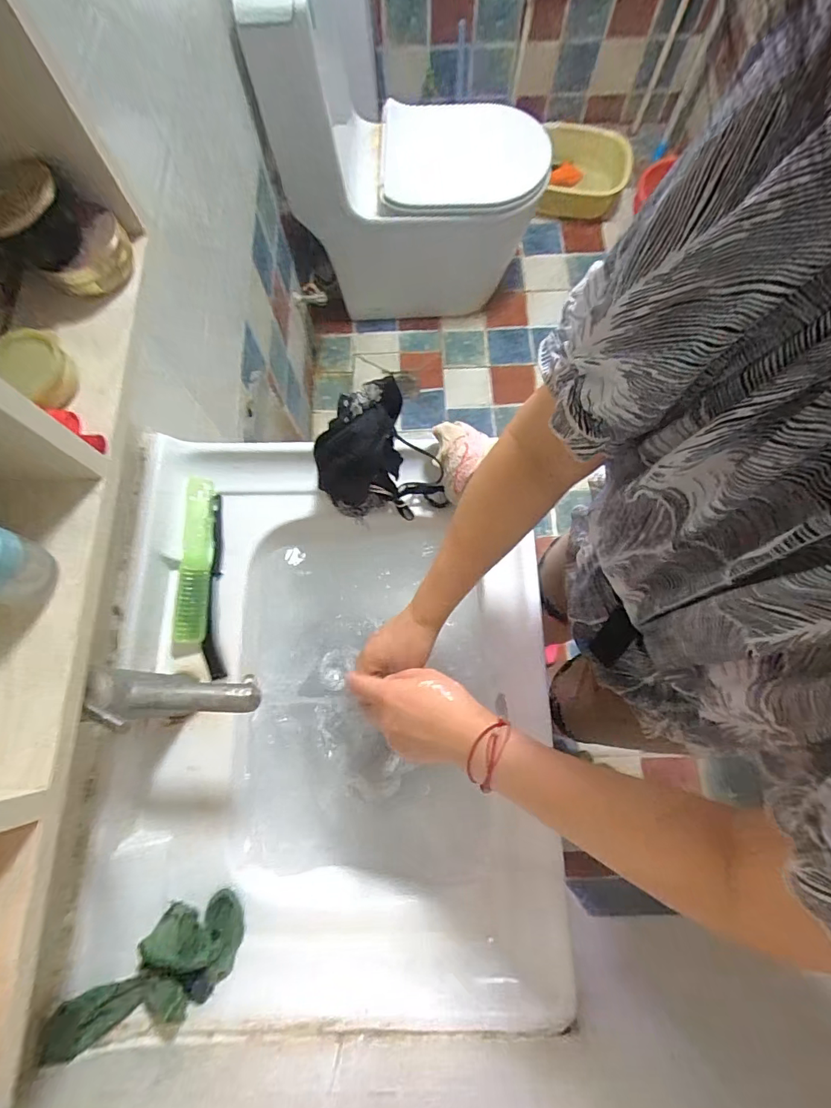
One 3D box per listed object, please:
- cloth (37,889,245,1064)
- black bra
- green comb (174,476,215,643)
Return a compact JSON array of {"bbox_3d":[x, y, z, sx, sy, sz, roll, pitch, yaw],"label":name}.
[{"bbox_3d":[-0.244,0.394,0.443,0.167,0.059,0.085,-24,73,-20],"label":"cloth"},{"bbox_3d":[-0.042,-0.118,0.571,0.145,0.120,0.118,-10,72,-2],"label":"black bra"},{"bbox_3d":[-0.272,0.005,0.597,0.031,0.039,0.203,-2,72,0],"label":"green comb"}]

